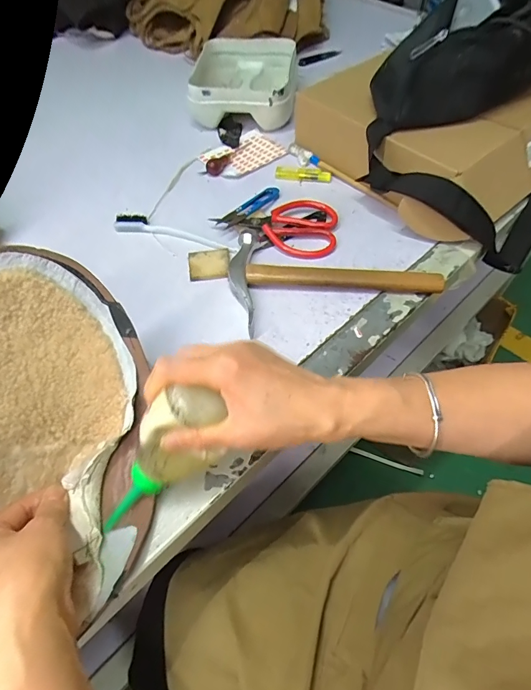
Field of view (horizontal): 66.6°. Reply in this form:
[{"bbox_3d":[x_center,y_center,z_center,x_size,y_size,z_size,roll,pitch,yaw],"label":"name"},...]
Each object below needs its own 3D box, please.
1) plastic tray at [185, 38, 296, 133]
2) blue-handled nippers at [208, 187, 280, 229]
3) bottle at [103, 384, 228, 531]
[{"bbox_3d":[-0.032,-0.417,0.655,0.162,0.072,0.177,2,55,5],"label":"plastic tray"},{"bbox_3d":[-0.020,-0.179,0.527,0.108,0.014,0.031,-38,63,-21],"label":"blue-handled nippers"},{"bbox_3d":[-0.075,0.089,0.294,0.043,0.141,0.041,-6,44,-49],"label":"bottle"}]

